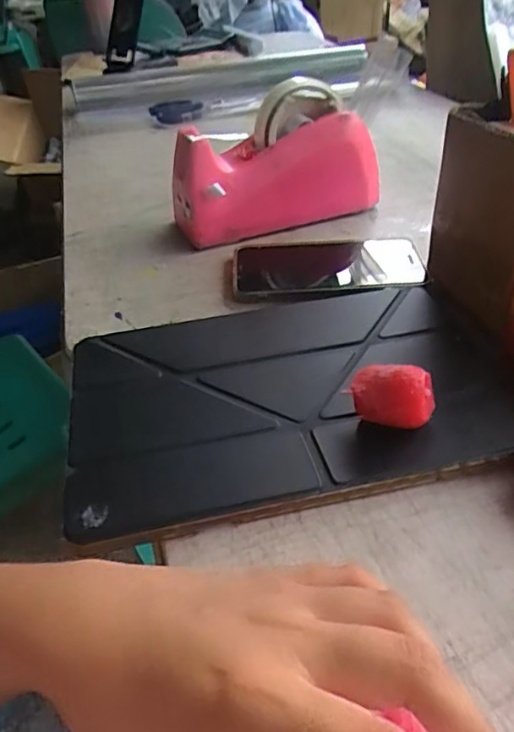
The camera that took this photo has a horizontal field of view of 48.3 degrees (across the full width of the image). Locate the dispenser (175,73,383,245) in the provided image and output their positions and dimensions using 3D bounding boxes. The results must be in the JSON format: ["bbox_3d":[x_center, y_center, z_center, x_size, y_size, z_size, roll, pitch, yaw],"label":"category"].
[{"bbox_3d":[0.017,-0.193,0.545,0.200,0.105,0.085,-17,40,-17],"label":"dispenser"}]

